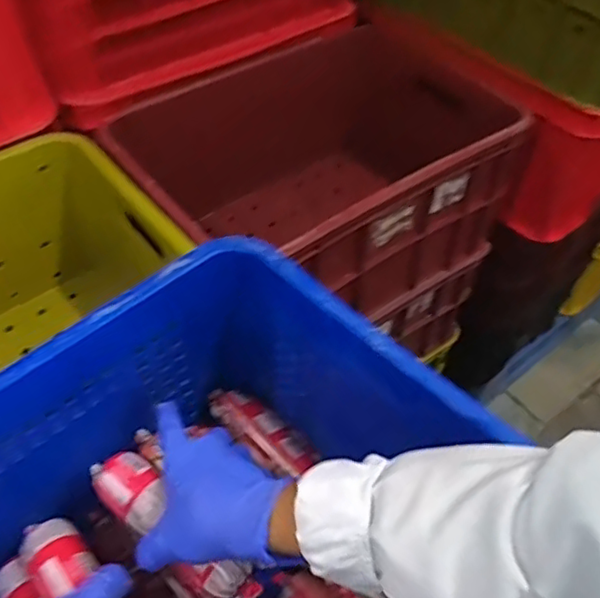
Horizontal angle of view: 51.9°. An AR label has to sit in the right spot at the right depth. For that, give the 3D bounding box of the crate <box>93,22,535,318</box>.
[{"bbox_3d":[0.004,-0.173,0.954,0.552,0.264,0.427,-29,55,-24],"label":"crate"}]

